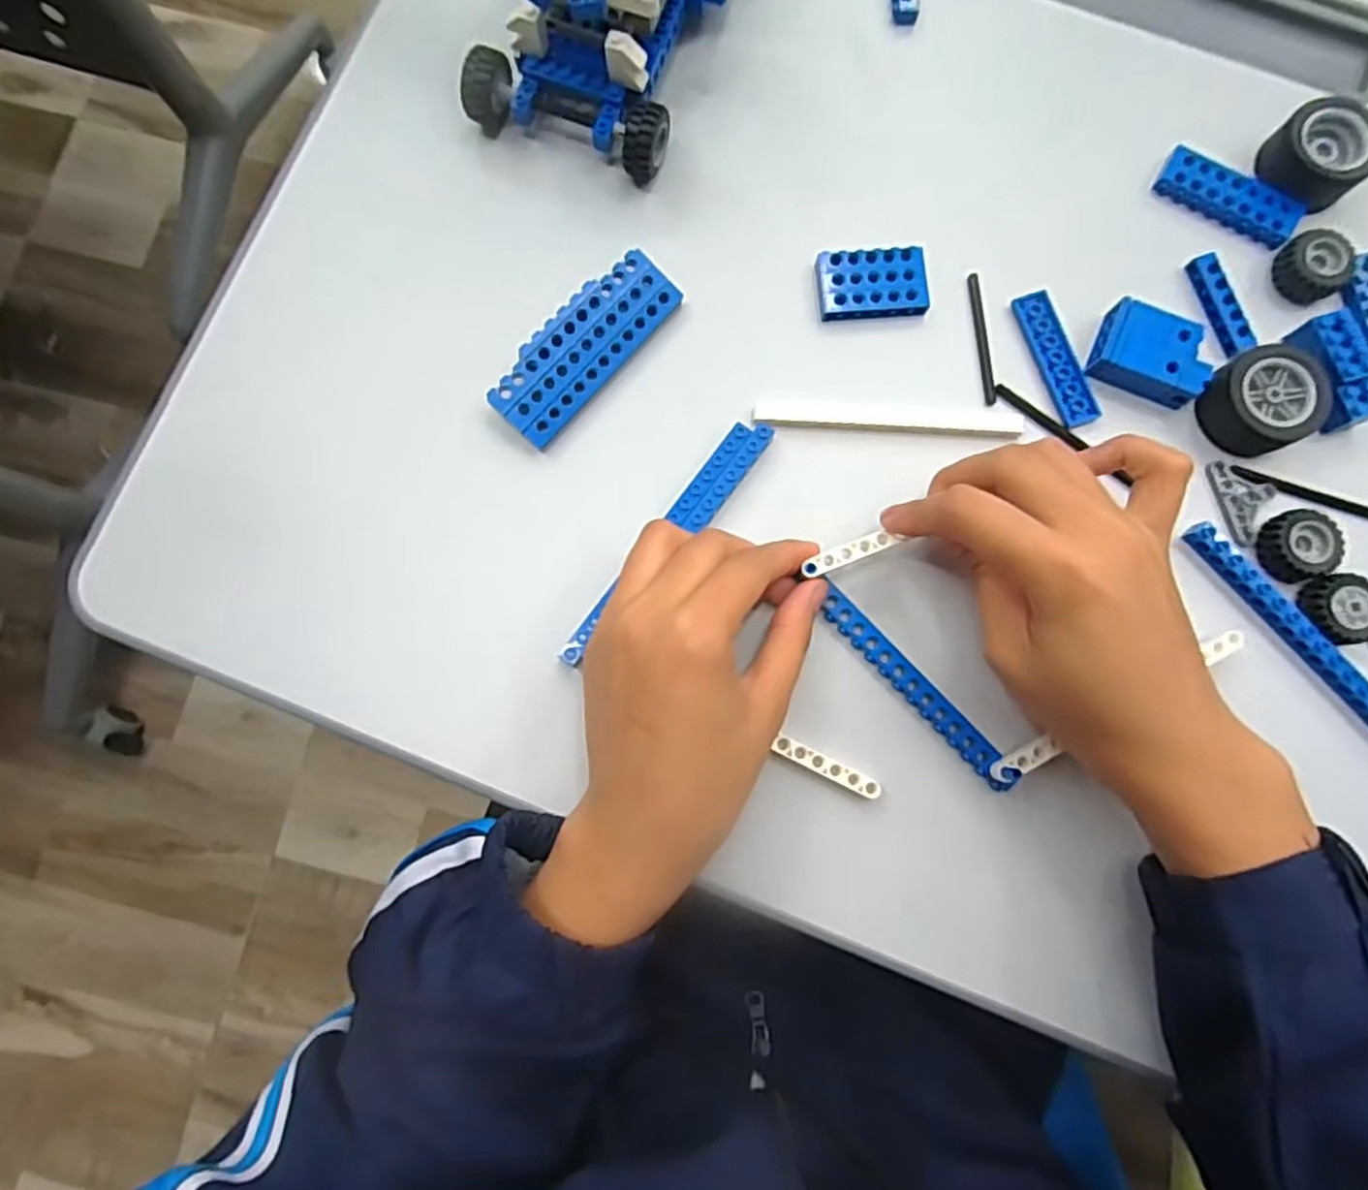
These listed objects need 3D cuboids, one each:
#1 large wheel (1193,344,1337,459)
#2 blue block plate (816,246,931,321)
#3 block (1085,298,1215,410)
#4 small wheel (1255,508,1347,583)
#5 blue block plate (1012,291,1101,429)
[{"bbox_3d":[0.250,-0.084,0.315,0.041,0.019,0.042,0,80,2],"label":"large wheel"},{"bbox_3d":[0.085,-0.141,0.331,0.048,0.006,0.031,-6,80,1],"label":"blue block plate"},{"bbox_3d":[0.205,-0.105,0.320,0.049,0.015,0.034,26,82,6],"label":"block"},{"bbox_3d":[0.262,-0.021,0.310,0.028,0.010,0.029,0,80,2],"label":"small wheel"},{"bbox_3d":[0.167,-0.106,0.325,0.017,0.004,0.063,-19,80,-1],"label":"blue block plate"}]

